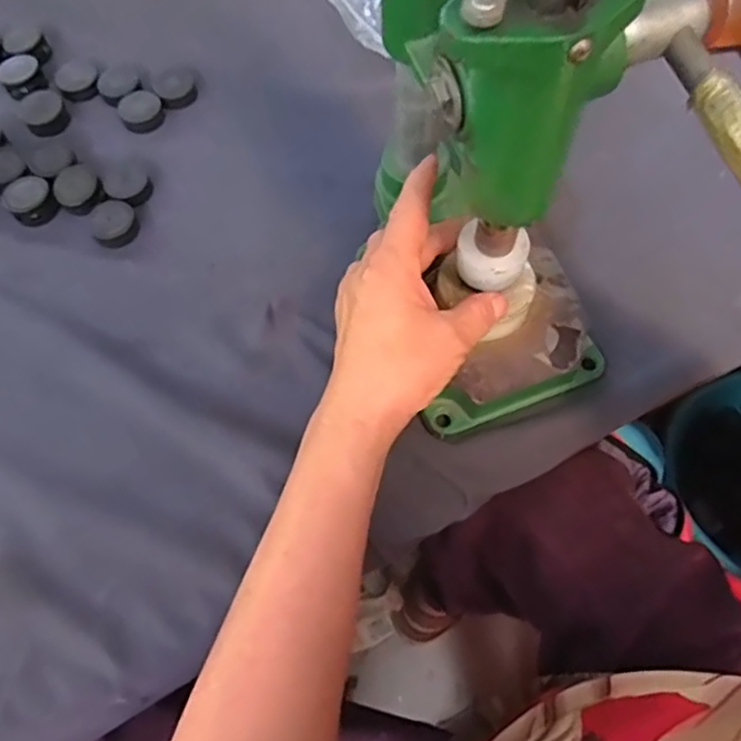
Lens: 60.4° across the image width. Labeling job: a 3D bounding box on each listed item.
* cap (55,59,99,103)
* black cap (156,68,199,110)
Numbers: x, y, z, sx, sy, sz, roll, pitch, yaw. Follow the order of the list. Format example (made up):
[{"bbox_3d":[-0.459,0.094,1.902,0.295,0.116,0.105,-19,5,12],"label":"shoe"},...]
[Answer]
[{"bbox_3d":[-0.236,-0.235,0.514,0.033,0.014,0.036,-1,67,2],"label":"cap"},{"bbox_3d":[-0.156,-0.227,0.511,0.029,0.012,0.033,-16,67,-4],"label":"black cap"}]

